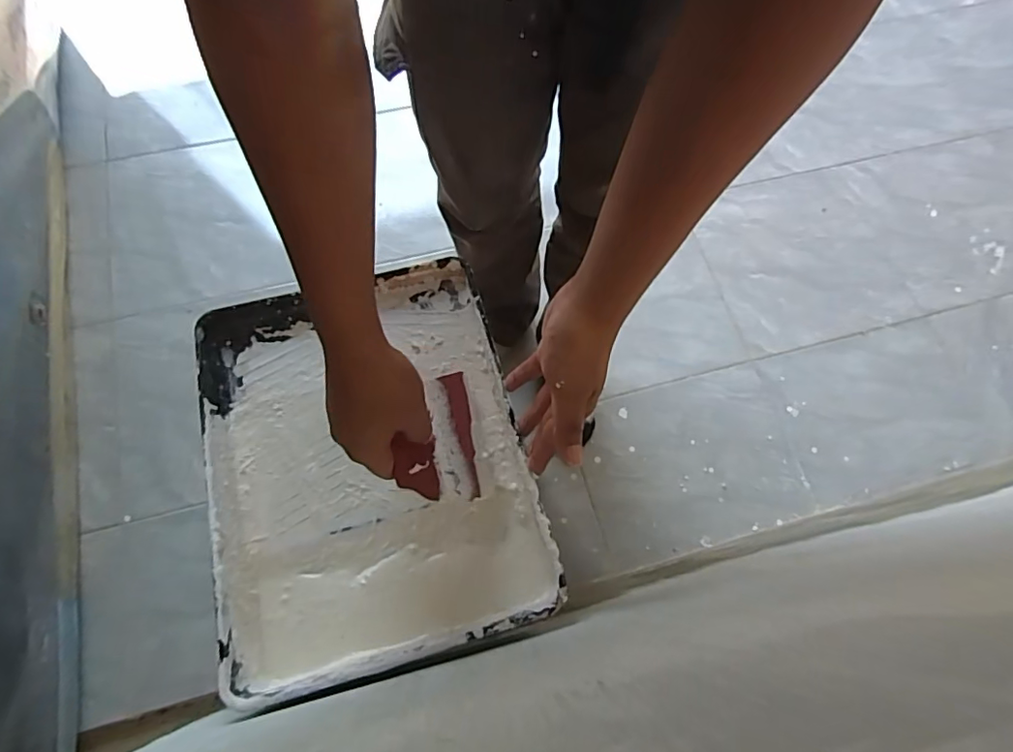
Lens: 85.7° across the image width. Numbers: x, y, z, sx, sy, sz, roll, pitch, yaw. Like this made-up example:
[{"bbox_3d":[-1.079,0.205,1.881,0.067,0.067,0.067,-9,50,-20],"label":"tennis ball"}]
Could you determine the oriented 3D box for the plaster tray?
[{"bbox_3d":[-0.128,0.072,0.507,0.265,0.072,0.347,-15,73,-7],"label":"plaster tray"}]

